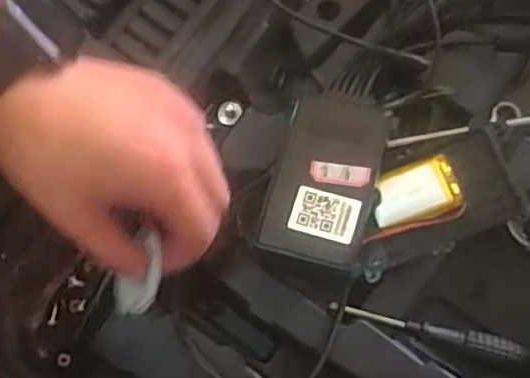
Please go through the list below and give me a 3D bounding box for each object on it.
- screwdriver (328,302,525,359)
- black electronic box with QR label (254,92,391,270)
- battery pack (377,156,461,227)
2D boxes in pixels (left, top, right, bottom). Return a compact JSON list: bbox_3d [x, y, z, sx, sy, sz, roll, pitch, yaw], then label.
[{"bbox_3d":[0.093,0.079,0.403,0.113,0.009,0.010,15,79,2],"label":"screwdriver"},{"bbox_3d":[0.033,-0.006,0.397,0.056,0.028,0.095,16,79,2],"label":"black electronic box with QR label"},{"bbox_3d":[0.085,0.002,0.403,0.046,0.011,0.031,-16,80,-4],"label":"battery pack"}]

